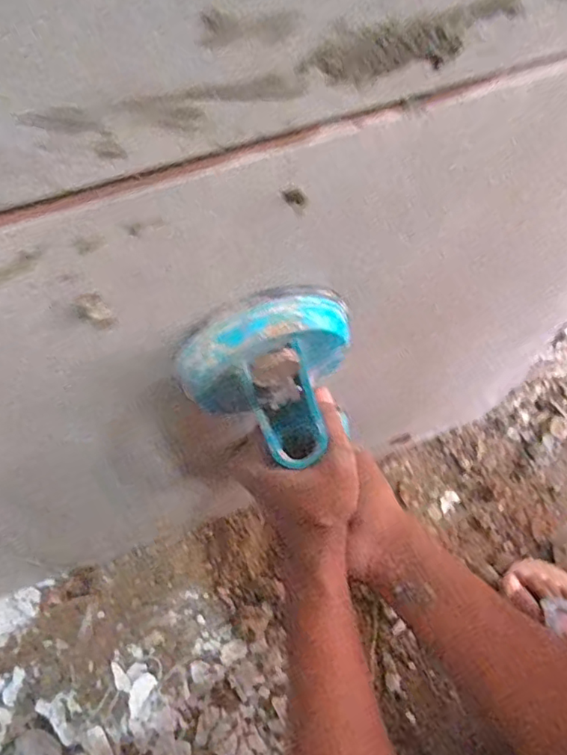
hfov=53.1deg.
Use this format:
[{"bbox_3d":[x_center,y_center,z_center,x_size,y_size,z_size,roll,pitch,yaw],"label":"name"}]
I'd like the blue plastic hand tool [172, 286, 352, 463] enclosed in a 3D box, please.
[{"bbox_3d":[-0.002,0.004,0.337,0.101,0.113,0.063,-22,68,-7],"label":"blue plastic hand tool"}]

